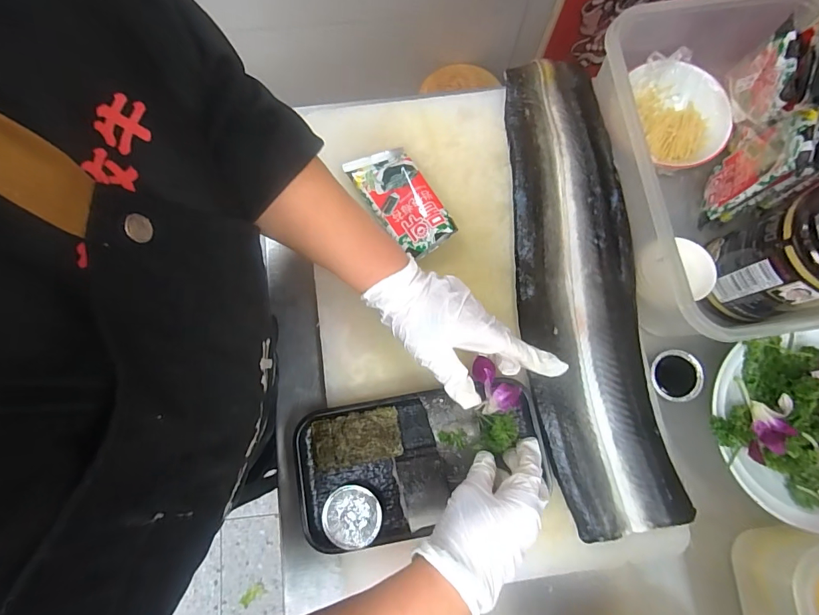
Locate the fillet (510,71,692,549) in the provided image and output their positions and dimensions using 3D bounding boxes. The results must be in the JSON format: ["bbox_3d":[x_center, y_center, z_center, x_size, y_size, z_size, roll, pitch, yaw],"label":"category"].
[{"bbox_3d":[0.180,-0.032,0.458,0.124,0.033,0.510,-7,79,-1],"label":"fillet"}]

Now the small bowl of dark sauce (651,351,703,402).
[{"bbox_3d":[0.289,0.074,0.461,0.050,0.017,0.053,0,79,0],"label":"small bowl of dark sauce"}]

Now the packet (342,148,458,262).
[{"bbox_3d":[-0.011,-0.120,0.477,0.072,0.033,0.133,-30,80,-6],"label":"packet"}]

